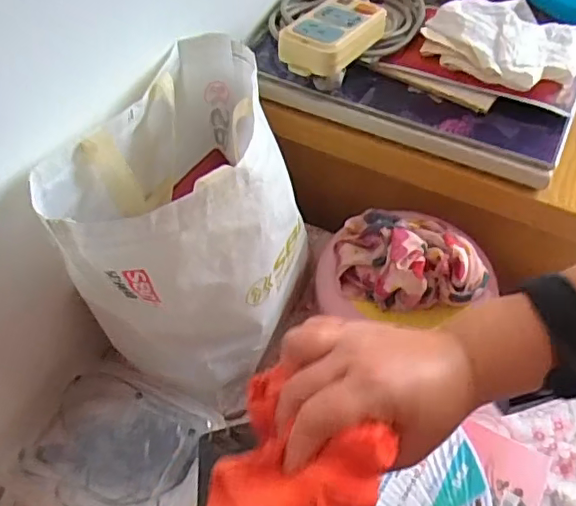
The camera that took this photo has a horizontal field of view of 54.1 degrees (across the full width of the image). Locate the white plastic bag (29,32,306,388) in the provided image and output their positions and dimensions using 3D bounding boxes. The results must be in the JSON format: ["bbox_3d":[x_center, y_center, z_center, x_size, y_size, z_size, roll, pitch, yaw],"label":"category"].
[{"bbox_3d":[-0.073,-0.039,0.545,0.173,0.235,0.270,19,55,14],"label":"white plastic bag"}]

